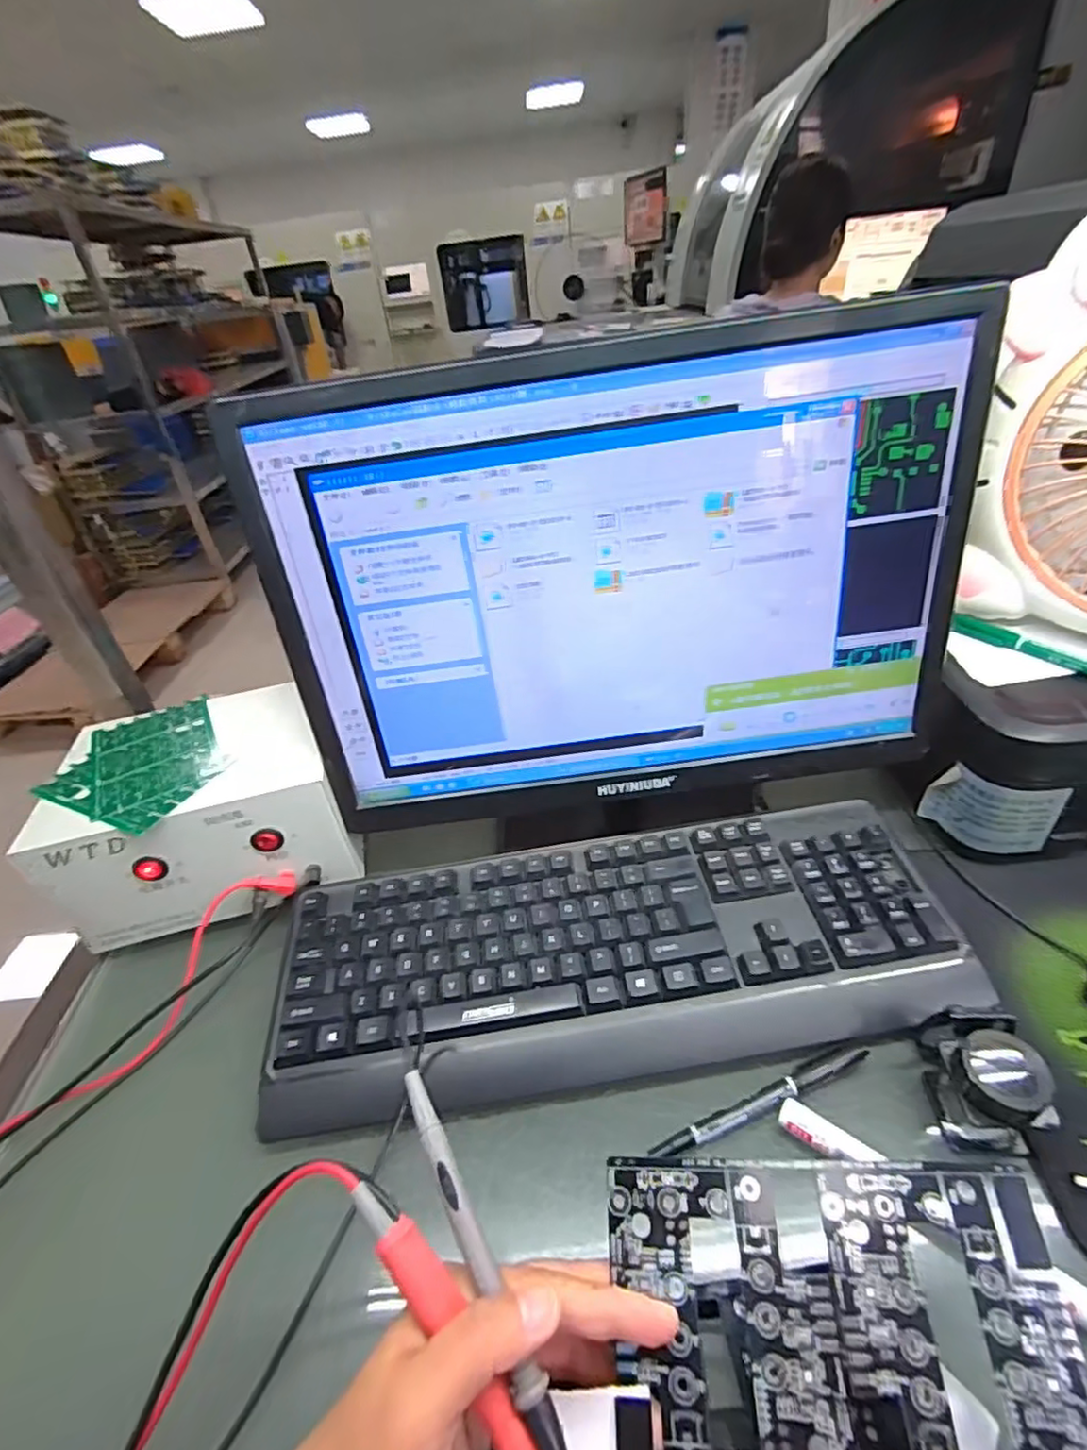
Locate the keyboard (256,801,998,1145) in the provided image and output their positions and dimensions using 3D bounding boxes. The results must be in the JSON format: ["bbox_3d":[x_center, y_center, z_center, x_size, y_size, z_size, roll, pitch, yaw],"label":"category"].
[{"bbox_3d":[0.044,0.144,0.404,0.423,0.035,0.154,-8,37,-1],"label":"keyboard"}]

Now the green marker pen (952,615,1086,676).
[{"bbox_3d":[0.359,-0.049,0.435,0.014,0.011,0.134,-28,41,-25],"label":"green marker pen"}]

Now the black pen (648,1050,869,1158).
[{"bbox_3d":[0.122,0.209,0.342,0.133,0.017,0.012,-18,38,-13],"label":"black pen"}]

